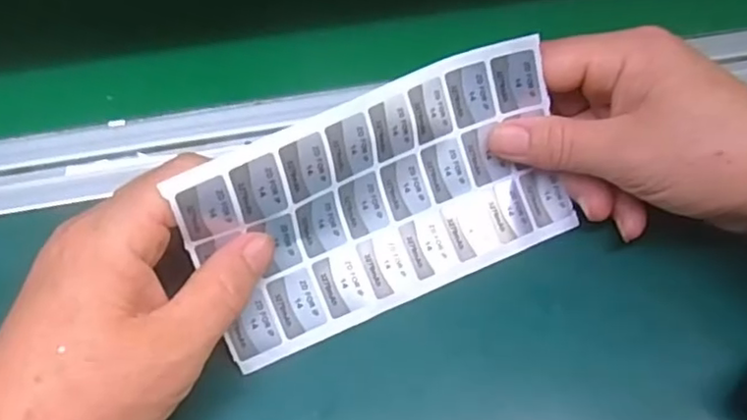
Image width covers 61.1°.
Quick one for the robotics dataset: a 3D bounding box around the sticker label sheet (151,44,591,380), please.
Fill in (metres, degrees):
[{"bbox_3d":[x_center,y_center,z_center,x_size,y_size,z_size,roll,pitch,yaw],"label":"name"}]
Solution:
[{"bbox_3d":[0.006,-0.004,0.257,0.153,0.084,0.017,-24,20,-16],"label":"sticker label sheet"}]

